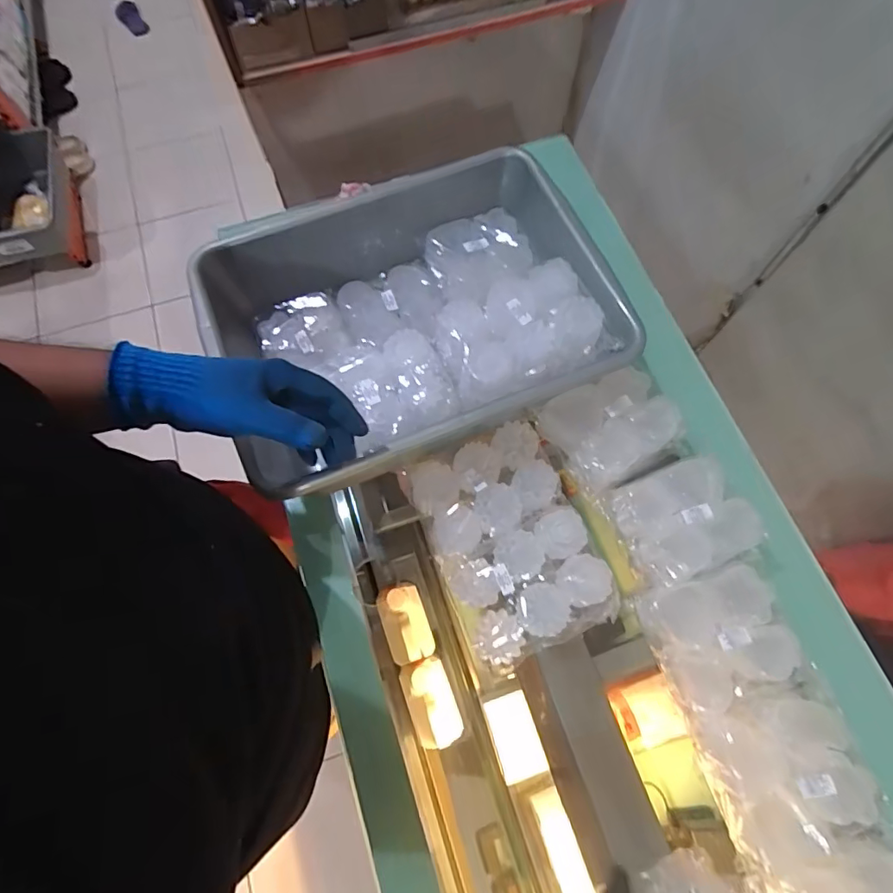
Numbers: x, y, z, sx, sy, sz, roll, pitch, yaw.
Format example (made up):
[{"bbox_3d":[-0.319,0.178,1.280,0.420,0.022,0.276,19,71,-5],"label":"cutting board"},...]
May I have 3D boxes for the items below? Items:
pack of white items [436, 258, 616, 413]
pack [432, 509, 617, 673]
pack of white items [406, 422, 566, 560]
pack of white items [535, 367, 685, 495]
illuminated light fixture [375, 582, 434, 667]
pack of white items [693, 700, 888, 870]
[{"bbox_3d":[0.082,-0.127,0.577,0.179,0.042,0.132,-23,72,-8],"label":"pack of white items"},{"bbox_3d":[0.097,0.160,0.574,0.169,0.037,0.133,-22,71,-7],"label":"pack"},{"bbox_3d":[0.048,0.048,0.606,0.167,0.028,0.120,-22,72,-7],"label":"pack of white items"},{"bbox_3d":[0.201,-0.029,0.607,0.139,0.048,0.117,-30,73,-10],"label":"pack of white items"},{"bbox_3d":[-0.067,0.286,0.810,0.071,0.034,0.115,-17,71,-6],"label":"illuminated light fixture"},{"bbox_3d":[0.328,0.318,0.489,0.134,0.055,0.131,-16,71,-5],"label":"pack of white items"}]

